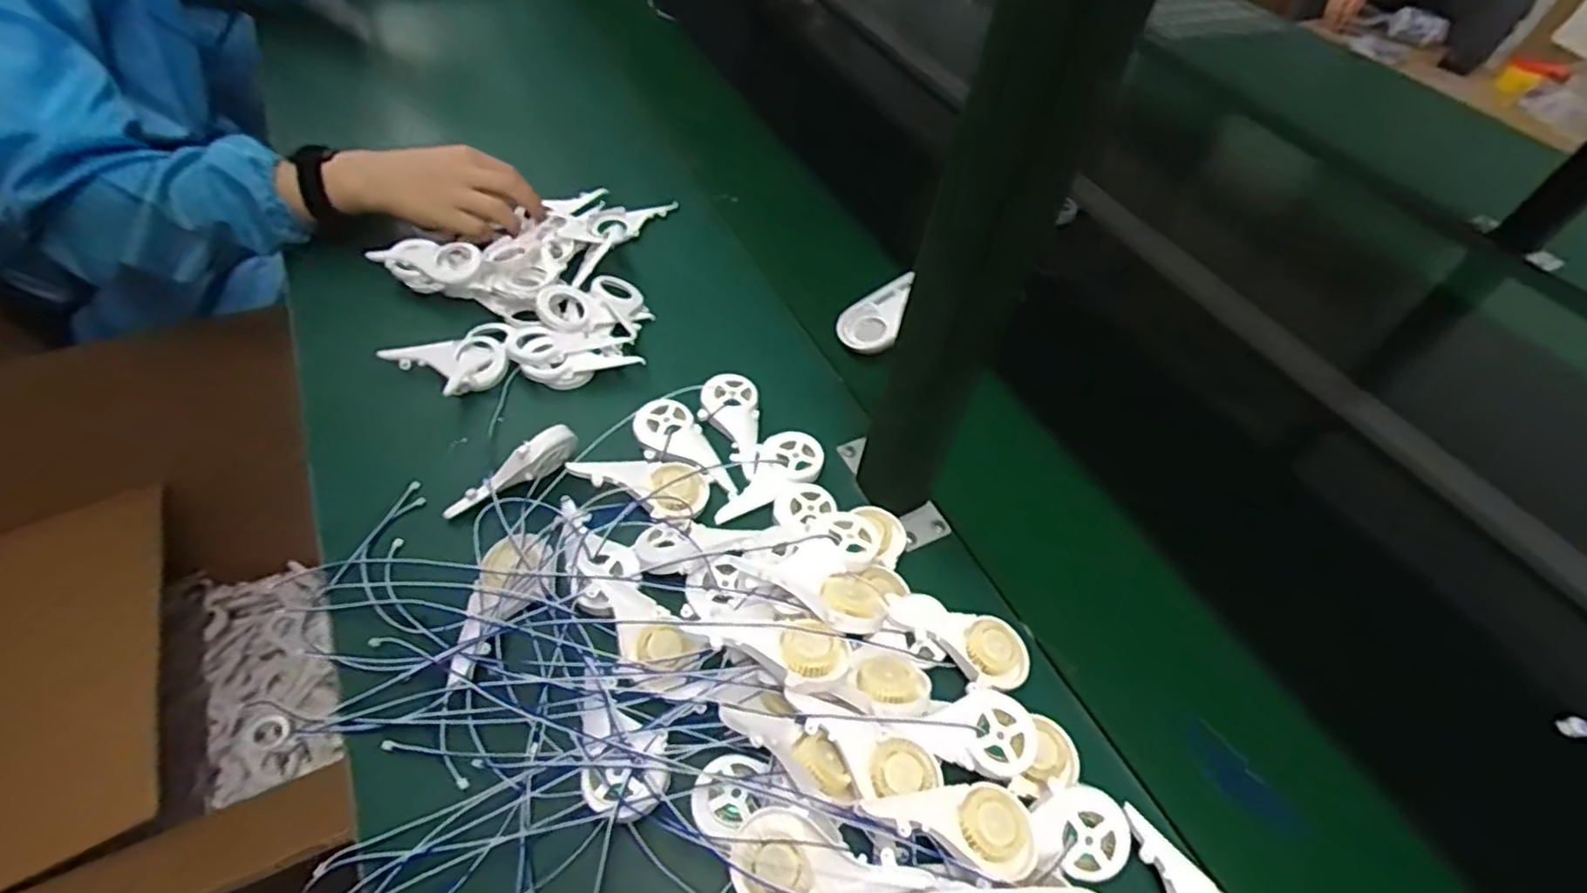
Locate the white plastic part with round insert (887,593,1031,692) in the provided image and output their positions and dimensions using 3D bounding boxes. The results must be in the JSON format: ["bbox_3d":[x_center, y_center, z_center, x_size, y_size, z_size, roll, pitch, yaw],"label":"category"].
[{"bbox_3d":[0.101,0.117,0.426,0.091,0.012,0.043,28,53,-1],"label":"white plastic part with round insert"}]

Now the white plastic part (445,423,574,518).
[{"bbox_3d":[-0.187,0.019,0.463,0.093,0.035,0.013,-36,62,-11],"label":"white plastic part"}]

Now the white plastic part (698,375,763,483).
[{"bbox_3d":[-0.048,-0.020,0.522,0.043,0.012,0.094,-1,52,-7],"label":"white plastic part"}]

